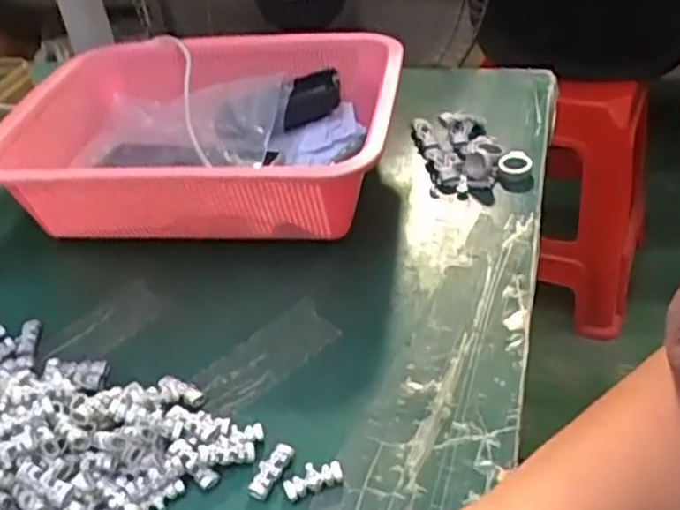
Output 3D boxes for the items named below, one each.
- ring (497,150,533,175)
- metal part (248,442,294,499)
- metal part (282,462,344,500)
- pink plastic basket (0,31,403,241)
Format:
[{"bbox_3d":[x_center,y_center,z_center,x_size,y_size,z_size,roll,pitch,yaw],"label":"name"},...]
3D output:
[{"bbox_3d":[0.140,-0.074,0.563,0.025,0.005,0.024,-6,55,8],"label":"ring"},{"bbox_3d":[-0.036,0.111,0.365,0.012,0.006,0.030,18,44,29],"label":"metal part"},{"bbox_3d":[-0.014,0.114,0.359,0.030,0.007,0.014,-19,39,-15],"label":"metal part"},{"bbox_3d":[-0.108,-0.092,0.569,0.283,0.094,0.211,3,39,13],"label":"pink plastic basket"}]

